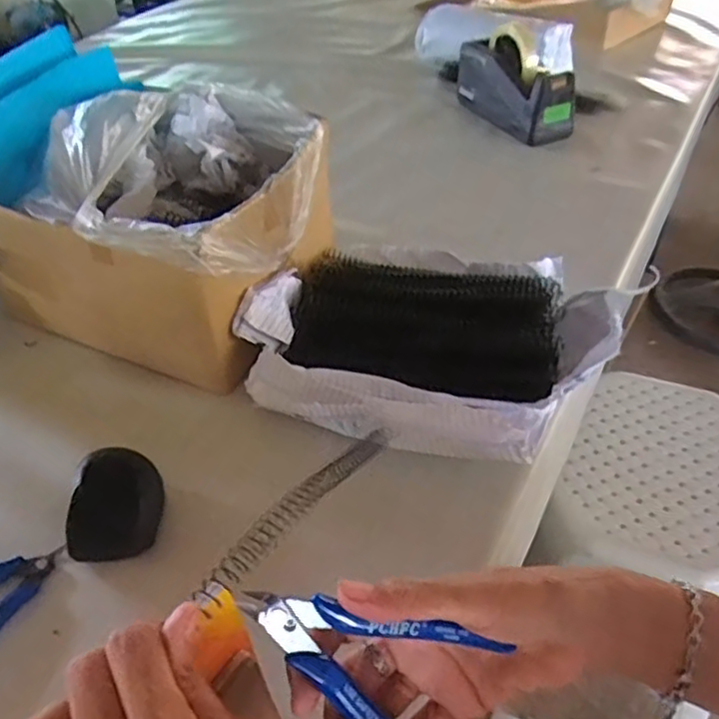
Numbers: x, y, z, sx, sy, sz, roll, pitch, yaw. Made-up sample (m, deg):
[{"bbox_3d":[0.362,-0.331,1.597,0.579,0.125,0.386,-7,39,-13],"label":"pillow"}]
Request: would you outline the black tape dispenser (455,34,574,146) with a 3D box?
[{"bbox_3d":[0.230,-0.402,0.969,0.076,0.096,0.205,-19,45,-17],"label":"black tape dispenser"}]

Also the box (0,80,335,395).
[{"bbox_3d":[-0.184,-0.137,0.633,0.272,0.182,0.255,15,46,18],"label":"box"}]

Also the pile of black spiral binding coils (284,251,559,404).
[{"bbox_3d":[0.059,-0.035,0.604,0.230,0.052,0.188,6,44,9],"label":"pile of black spiral binding coils"}]

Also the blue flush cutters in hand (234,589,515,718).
[{"bbox_3d":[-0.001,0.135,0.290,0.115,0.006,0.064,24,89,-7],"label":"blue flush cutters in hand"}]

